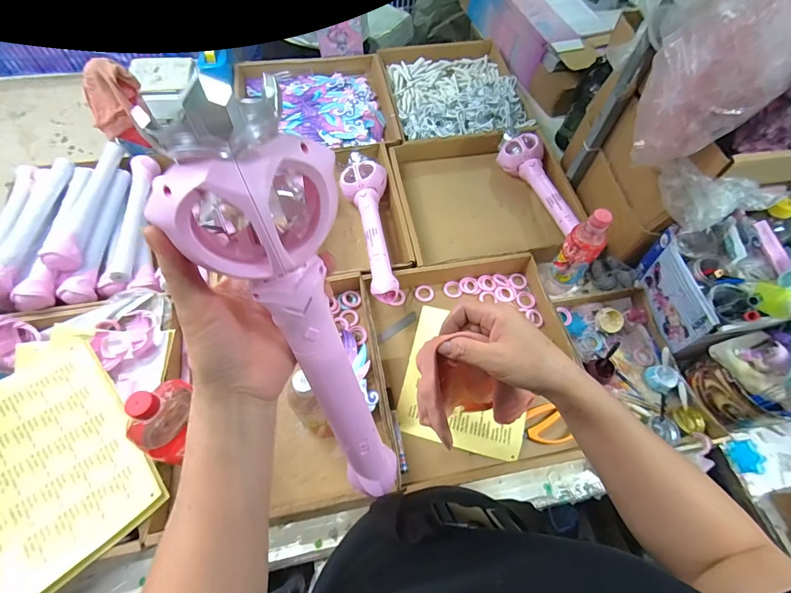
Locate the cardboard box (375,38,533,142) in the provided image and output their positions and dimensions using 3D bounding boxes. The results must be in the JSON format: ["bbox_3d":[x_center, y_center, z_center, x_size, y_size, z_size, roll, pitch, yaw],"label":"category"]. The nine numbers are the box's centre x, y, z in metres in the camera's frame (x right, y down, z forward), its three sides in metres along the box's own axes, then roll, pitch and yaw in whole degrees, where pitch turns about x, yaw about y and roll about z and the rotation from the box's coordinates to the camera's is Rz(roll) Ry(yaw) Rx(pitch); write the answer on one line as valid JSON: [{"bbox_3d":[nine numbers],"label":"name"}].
[{"bbox_3d":[0.151,-0.558,1.021,0.343,0.054,0.396,-7,63,-6],"label":"cardboard box"}]

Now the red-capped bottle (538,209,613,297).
[{"bbox_3d":[0.335,-0.080,0.689,0.064,0.207,0.073,-40,71,-21],"label":"red-capped bottle"}]

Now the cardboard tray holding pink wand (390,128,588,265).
[{"bbox_3d":[0.197,-0.221,0.864,0.378,0.070,0.345,-5,63,-5],"label":"cardboard tray holding pink wand"}]

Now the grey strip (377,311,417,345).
[{"bbox_3d":[0.003,0.058,0.717,0.088,0.005,0.018,-34,78,-5],"label":"grey strip"}]

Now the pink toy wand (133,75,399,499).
[{"bbox_3d":[-0.056,0.039,0.285,0.089,0.351,0.056,-25,40,-14],"label":"pink toy wand"}]

